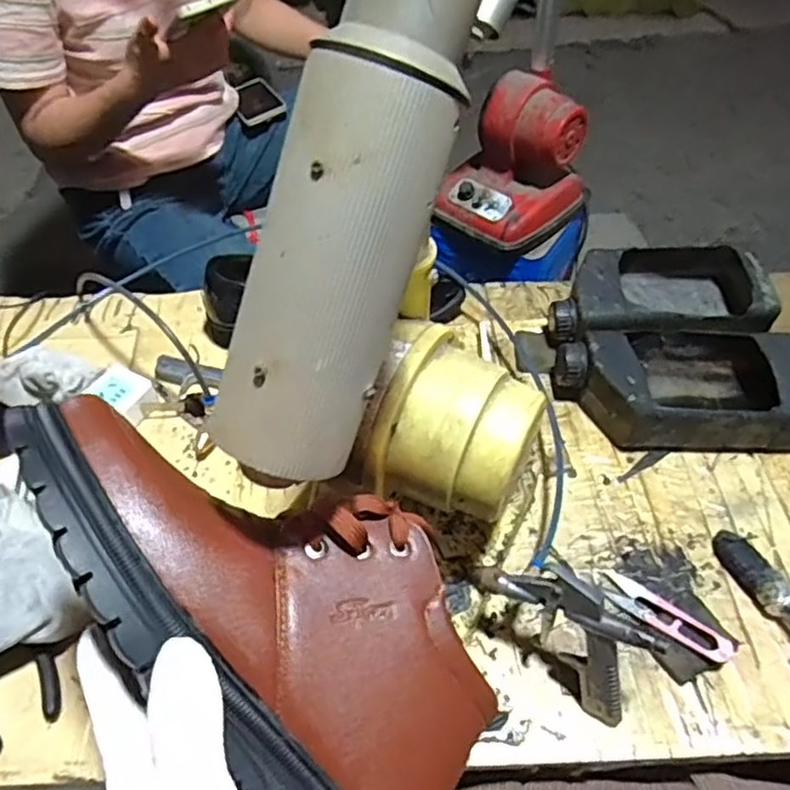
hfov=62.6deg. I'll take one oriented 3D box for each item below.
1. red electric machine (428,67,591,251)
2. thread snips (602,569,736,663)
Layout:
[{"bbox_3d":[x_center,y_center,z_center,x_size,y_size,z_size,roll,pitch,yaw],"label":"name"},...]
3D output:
[{"bbox_3d":[0.184,-0.378,1.037,0.189,0.195,0.198,36,60,26],"label":"red electric machine"},{"bbox_3d":[0.207,0.170,0.502,0.027,0.006,0.104,-36,44,-25],"label":"thread snips"}]

